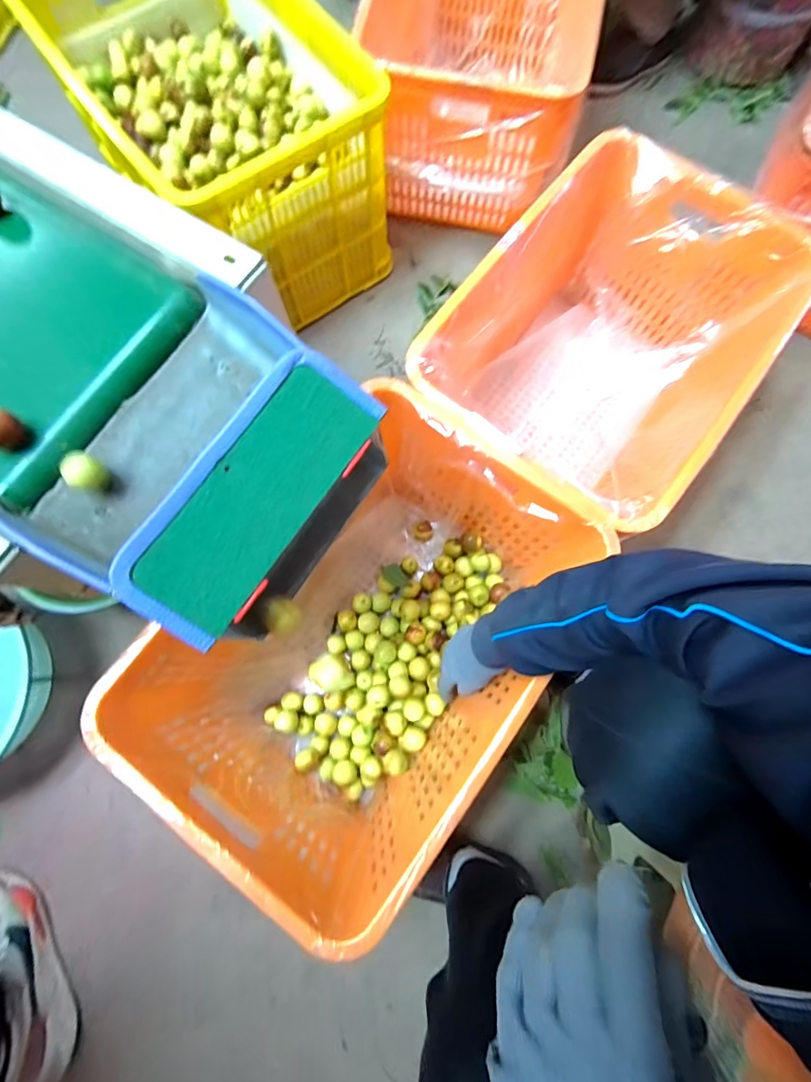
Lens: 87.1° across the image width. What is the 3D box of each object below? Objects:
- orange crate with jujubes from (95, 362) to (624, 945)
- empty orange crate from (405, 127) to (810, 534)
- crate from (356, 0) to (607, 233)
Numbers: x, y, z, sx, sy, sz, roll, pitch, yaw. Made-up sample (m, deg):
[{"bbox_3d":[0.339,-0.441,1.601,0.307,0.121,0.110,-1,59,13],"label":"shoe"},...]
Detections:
[{"bbox_3d":[-0.039,0.124,0.591,0.352,0.273,0.515,37,78,7],"label":"orange crate with jujubes"},{"bbox_3d":[0.293,-0.270,0.687,0.400,0.272,0.519,39,79,7],"label":"empty orange crate"},{"bbox_3d":[0.135,-0.908,0.820,0.371,0.259,0.512,10,77,1],"label":"crate"}]

